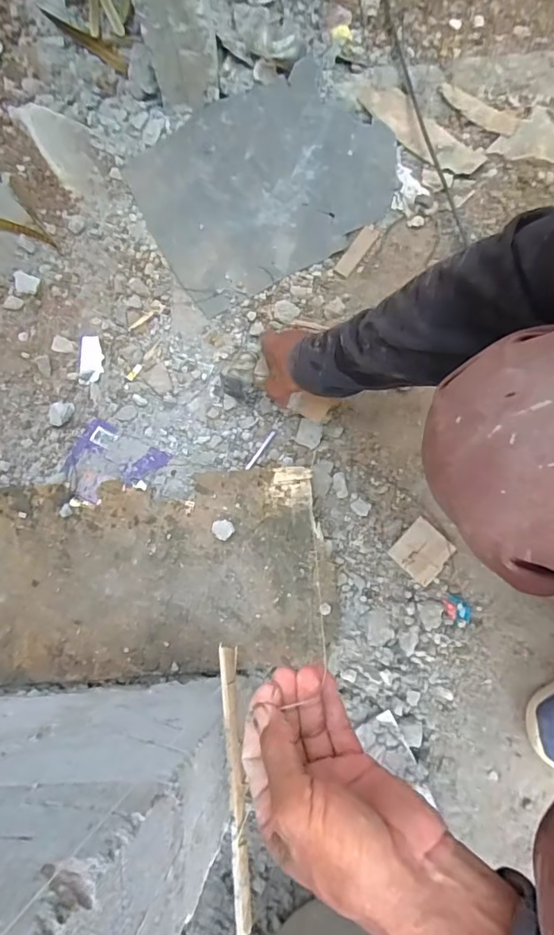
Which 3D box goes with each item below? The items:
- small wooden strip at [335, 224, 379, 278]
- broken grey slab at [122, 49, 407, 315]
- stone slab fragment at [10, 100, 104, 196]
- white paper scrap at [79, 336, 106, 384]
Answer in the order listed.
[{"bbox_3d":[0.124,-0.336,0.784,0.026,0.014,0.094,36,82,10],"label":"small wooden strip"},{"bbox_3d":[-0.013,-0.461,0.811,0.404,0.033,0.314,-30,78,-3],"label":"broken grey slab"},{"bbox_3d":[-0.350,-0.533,0.827,0.084,0.024,0.178,-40,96,-8],"label":"stone slab fragment"},{"bbox_3d":[-0.280,-0.163,0.768,0.036,0.008,0.077,-1,77,0],"label":"white paper scrap"}]

